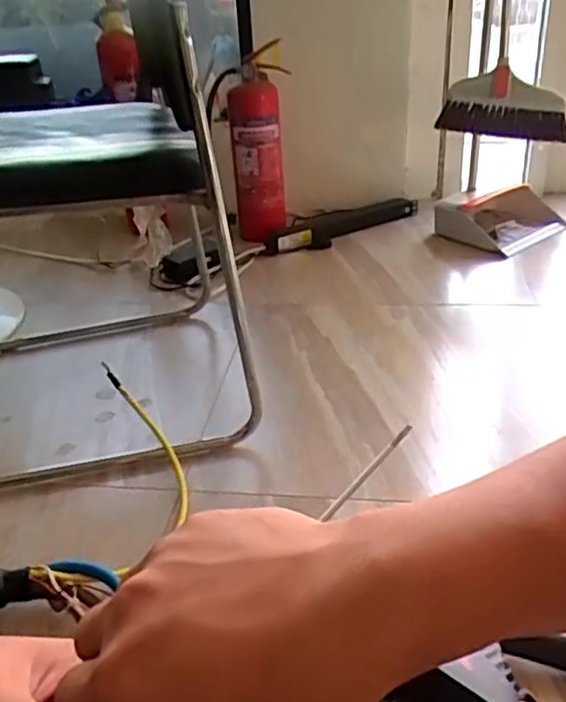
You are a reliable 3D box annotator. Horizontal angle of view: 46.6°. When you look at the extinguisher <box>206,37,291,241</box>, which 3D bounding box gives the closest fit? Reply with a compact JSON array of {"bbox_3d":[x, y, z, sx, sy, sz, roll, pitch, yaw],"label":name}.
[{"bbox_3d":[-0.084,-0.506,1.652,0.167,0.461,0.162,-8,32,-7],"label":"extinguisher"}]

